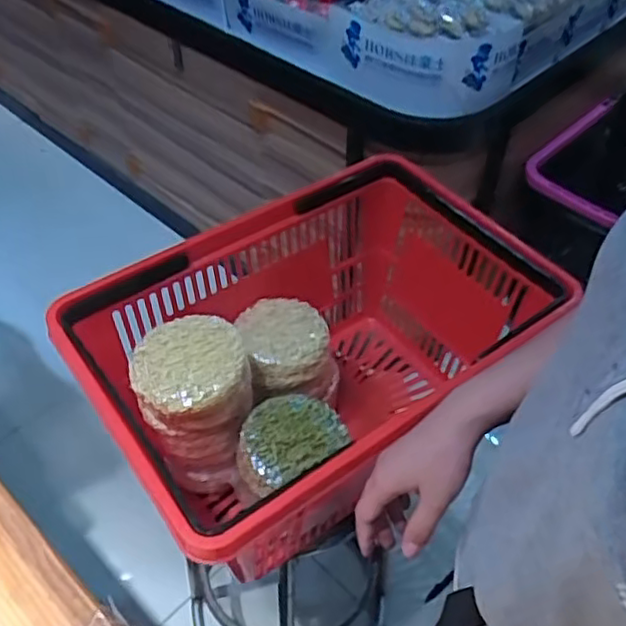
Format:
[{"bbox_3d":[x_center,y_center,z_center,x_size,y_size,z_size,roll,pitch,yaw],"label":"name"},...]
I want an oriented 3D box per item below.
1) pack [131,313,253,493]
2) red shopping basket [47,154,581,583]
[{"bbox_3d":[-0.127,0.096,0.720,0.117,0.160,0.110,-13,49,-13],"label":"pack"},{"bbox_3d":[0.020,0.071,0.776,0.503,0.268,0.324,-28,54,-24],"label":"red shopping basket"}]

